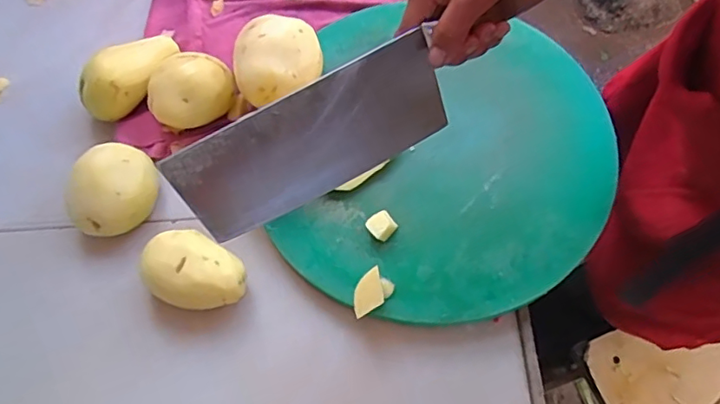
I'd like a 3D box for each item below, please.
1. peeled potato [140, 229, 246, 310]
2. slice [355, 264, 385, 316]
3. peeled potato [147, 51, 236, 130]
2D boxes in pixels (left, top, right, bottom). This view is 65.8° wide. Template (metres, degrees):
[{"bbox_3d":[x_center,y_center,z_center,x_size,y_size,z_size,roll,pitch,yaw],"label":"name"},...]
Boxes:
[{"bbox_3d":[-0.172,0.073,0.581,0.111,0.052,0.081,28,71,13],"label":"peeled potato"},{"bbox_3d":[0.008,0.089,0.553,0.031,0.004,0.044,-9,78,-12],"label":"slice"},{"bbox_3d":[-0.200,-0.132,0.664,0.099,0.069,0.080,-26,69,-9],"label":"peeled potato"}]

